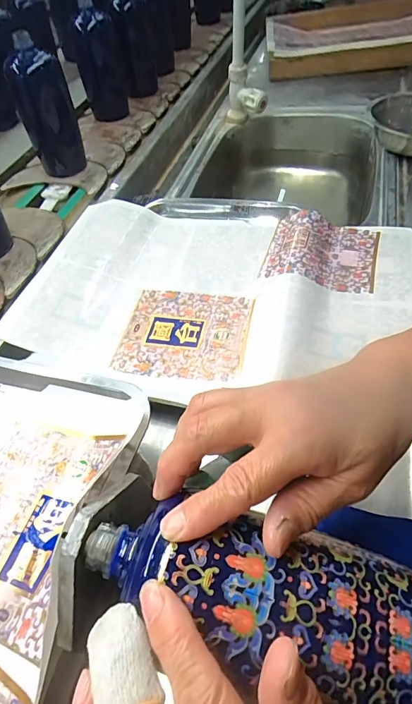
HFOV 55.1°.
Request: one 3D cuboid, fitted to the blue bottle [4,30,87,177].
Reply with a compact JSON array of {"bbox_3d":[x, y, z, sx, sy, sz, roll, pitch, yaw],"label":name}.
[{"bbox_3d":[-0.258,-0.389,0.644,0.059,0.173,0.072,30,60,26],"label":"blue bottle"}]

